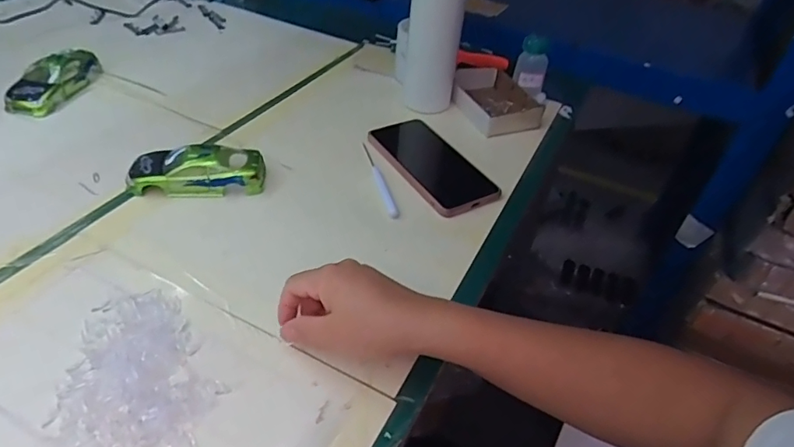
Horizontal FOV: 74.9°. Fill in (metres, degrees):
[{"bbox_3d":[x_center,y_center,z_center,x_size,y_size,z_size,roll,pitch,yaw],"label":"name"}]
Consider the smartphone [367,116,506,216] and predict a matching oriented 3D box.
[{"bbox_3d":[0.038,-0.069,0.584,0.084,0.007,0.175,-17,46,-26],"label":"smartphone"}]

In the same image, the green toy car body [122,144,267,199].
[{"bbox_3d":[-0.199,-0.055,0.519,0.126,0.036,0.052,-3,41,-12],"label":"green toy car body"}]

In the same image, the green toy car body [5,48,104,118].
[{"bbox_3d":[-0.415,-0.174,0.629,0.058,0.037,0.127,12,40,5],"label":"green toy car body"}]

